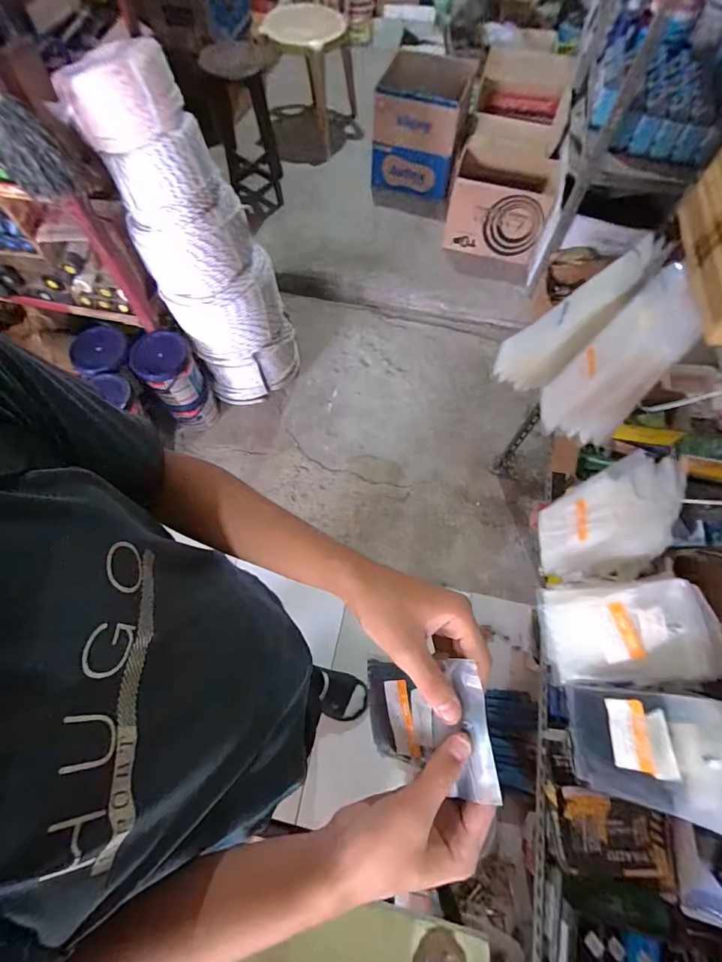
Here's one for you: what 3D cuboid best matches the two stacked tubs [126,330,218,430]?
[{"bbox_3d":[-0.646,-0.339,1.503,0.175,0.334,0.197,-34,71,-14],"label":"two stacked tubs"}]

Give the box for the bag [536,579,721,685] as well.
[{"bbox_3d":[0.301,0.175,0.495,0.028,0.184,0.108,20,57,-35],"label":"bag"}]

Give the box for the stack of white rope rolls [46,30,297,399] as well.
[{"bbox_3d":[-0.458,-0.665,1.337,0.359,0.969,0.314,-22,68,-9],"label":"stack of white rope rolls"}]

